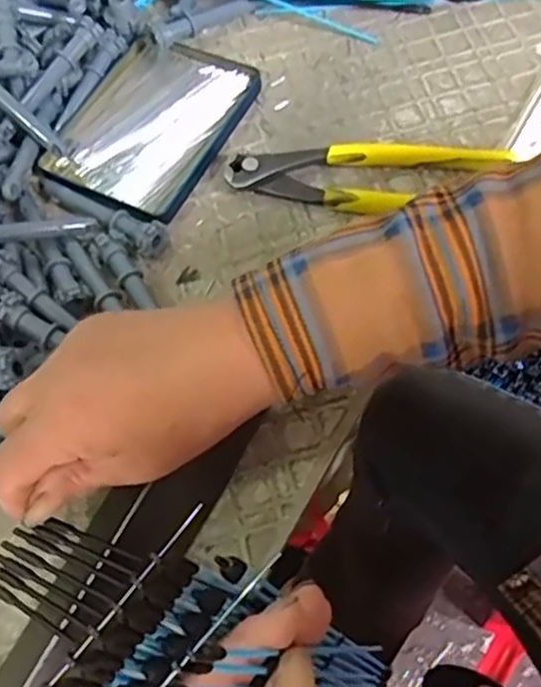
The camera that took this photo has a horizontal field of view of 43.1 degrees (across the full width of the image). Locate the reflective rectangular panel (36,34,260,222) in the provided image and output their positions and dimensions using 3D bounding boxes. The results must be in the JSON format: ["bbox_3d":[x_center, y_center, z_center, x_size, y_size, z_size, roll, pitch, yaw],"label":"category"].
[{"bbox_3d":[-0.076,-0.141,0.440,0.099,0.017,0.129,22,68,14],"label":"reflective rectangular panel"}]

